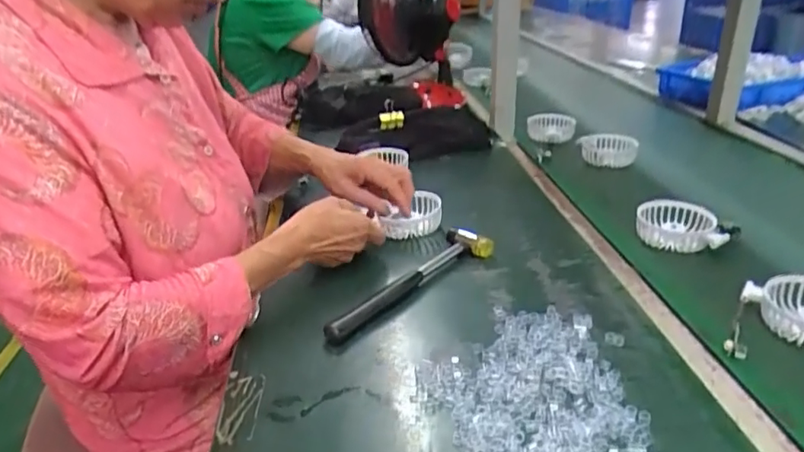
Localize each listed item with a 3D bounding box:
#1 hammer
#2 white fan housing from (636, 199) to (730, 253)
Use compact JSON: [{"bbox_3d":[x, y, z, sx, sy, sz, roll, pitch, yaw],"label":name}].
[{"bbox_3d":[0.005,0.061,0.626,0.227,0.028,0.054,-25,34,-33],"label":"hammer"},{"bbox_3d":[0.342,0.004,0.699,0.094,0.040,0.086,1,28,13],"label":"white fan housing"}]

